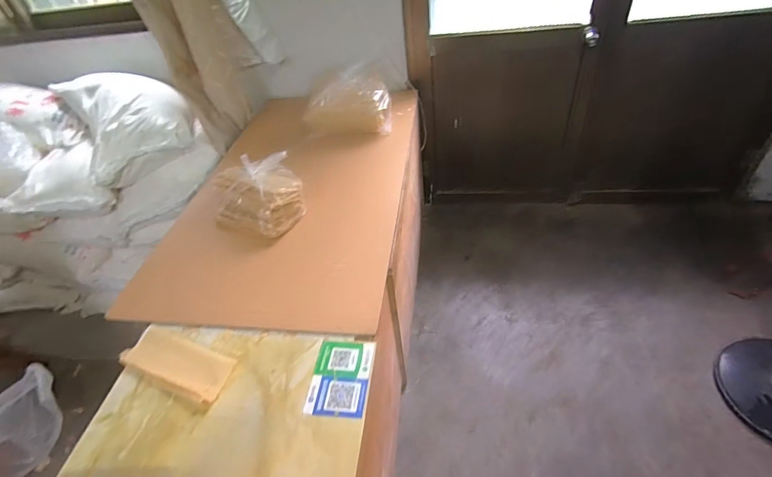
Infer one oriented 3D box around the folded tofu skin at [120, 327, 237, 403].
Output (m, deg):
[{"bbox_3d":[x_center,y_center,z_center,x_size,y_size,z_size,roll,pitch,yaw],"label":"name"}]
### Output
[{"bbox_3d":[-0.456,0.272,0.879,0.257,0.010,0.100,12,48,21],"label":"folded tofu skin"}]

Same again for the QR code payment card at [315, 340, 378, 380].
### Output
[{"bbox_3d":[-0.086,0.257,0.856,0.118,0.008,0.081,1,47,13],"label":"QR code payment card"}]

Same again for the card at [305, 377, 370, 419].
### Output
[{"bbox_3d":[-0.098,0.315,0.802,0.119,0.004,0.078,-1,45,10],"label":"card"}]

